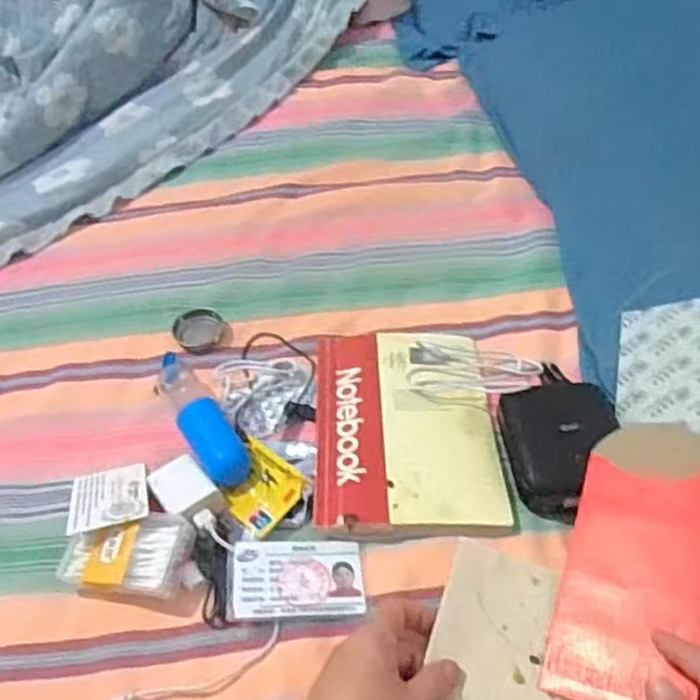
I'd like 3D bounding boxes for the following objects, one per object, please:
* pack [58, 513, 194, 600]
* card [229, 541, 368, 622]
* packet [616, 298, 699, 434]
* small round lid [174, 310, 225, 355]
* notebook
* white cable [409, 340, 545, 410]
[{"bbox_3d":[-0.153,0.140,0.486,0.080,0.034,0.057,3,47,9],"label":"pack"},{"bbox_3d":[-0.035,0.154,0.471,0.088,0.008,0.055,0,43,-7],"label":"card"},{"bbox_3d":[0.249,0.013,0.524,0.099,0.006,0.126,-12,47,40],"label":"packet"},{"bbox_3d":[-0.137,-0.017,0.647,0.044,0.015,0.049,-26,50,-18],"label":"small round lid"},{"bbox_3d":[0.044,0.055,0.558,0.139,0.018,0.199,-4,47,2],"label":"notebook"},{"bbox_3d":[0.104,0.019,0.592,0.106,0.020,0.067,2,47,8],"label":"white cable"}]

